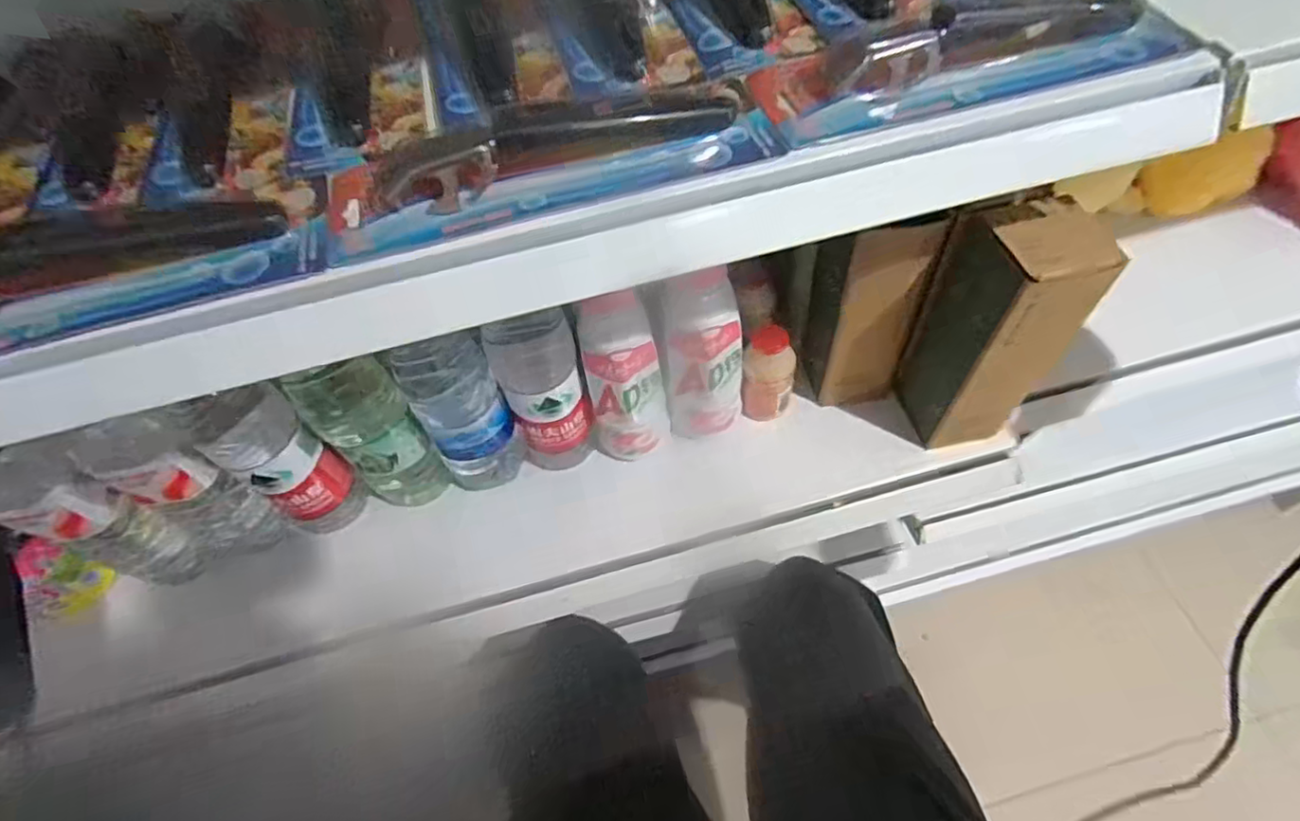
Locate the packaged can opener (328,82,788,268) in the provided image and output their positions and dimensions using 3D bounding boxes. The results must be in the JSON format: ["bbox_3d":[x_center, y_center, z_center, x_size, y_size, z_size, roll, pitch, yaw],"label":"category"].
[{"bbox_3d":[-0.048,-0.124,0.295,0.209,0.018,0.067,-15,57,-5],"label":"packaged can opener"}]

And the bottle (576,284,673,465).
[{"bbox_3d":[-0.020,-0.022,0.492,0.055,0.143,0.050,-14,57,-4],"label":"bottle"}]

